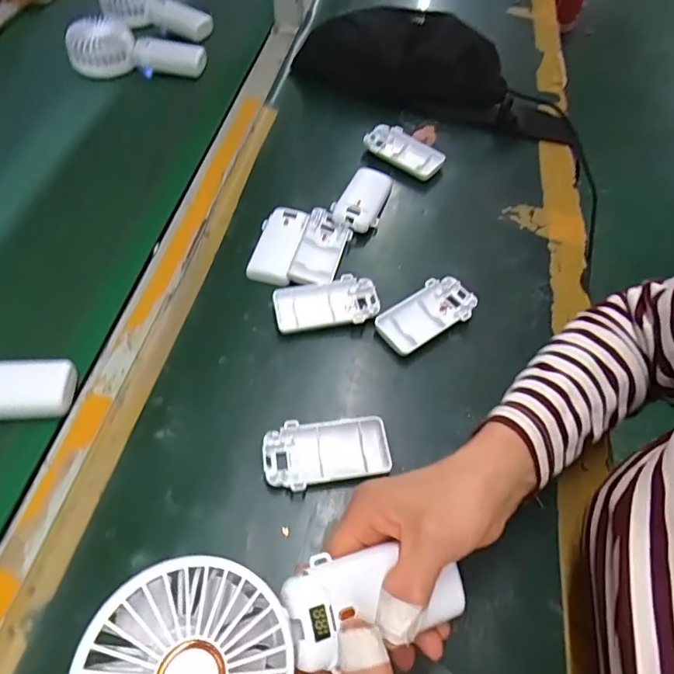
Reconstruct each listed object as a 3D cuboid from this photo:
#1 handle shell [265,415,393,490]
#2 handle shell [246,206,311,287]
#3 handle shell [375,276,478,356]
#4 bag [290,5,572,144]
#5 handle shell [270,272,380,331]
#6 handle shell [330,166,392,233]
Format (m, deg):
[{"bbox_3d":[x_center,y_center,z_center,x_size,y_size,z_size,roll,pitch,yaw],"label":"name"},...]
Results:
[{"bbox_3d":[-0.007,0.090,0.383,0.094,0.017,0.052,-4,55,-2],"label":"handle shell"},{"bbox_3d":[-0.060,-0.095,0.505,0.045,0.016,0.091,10,56,7],"label":"handle shell"},{"bbox_3d":[0.083,-0.021,0.459,0.095,0.013,0.048,-31,61,-20],"label":"handle shell"},{"bbox_3d":[0.130,-0.345,0.648,0.362,0.083,0.138,24,59,16],"label":"bag"},{"bbox_3d":[-0.009,-0.030,0.462,0.093,0.017,0.048,-9,56,-6],"label":"handle shell"},{"bbox_3d":[0.027,-0.153,0.537,0.049,0.024,0.095,13,56,9],"label":"handle shell"}]

